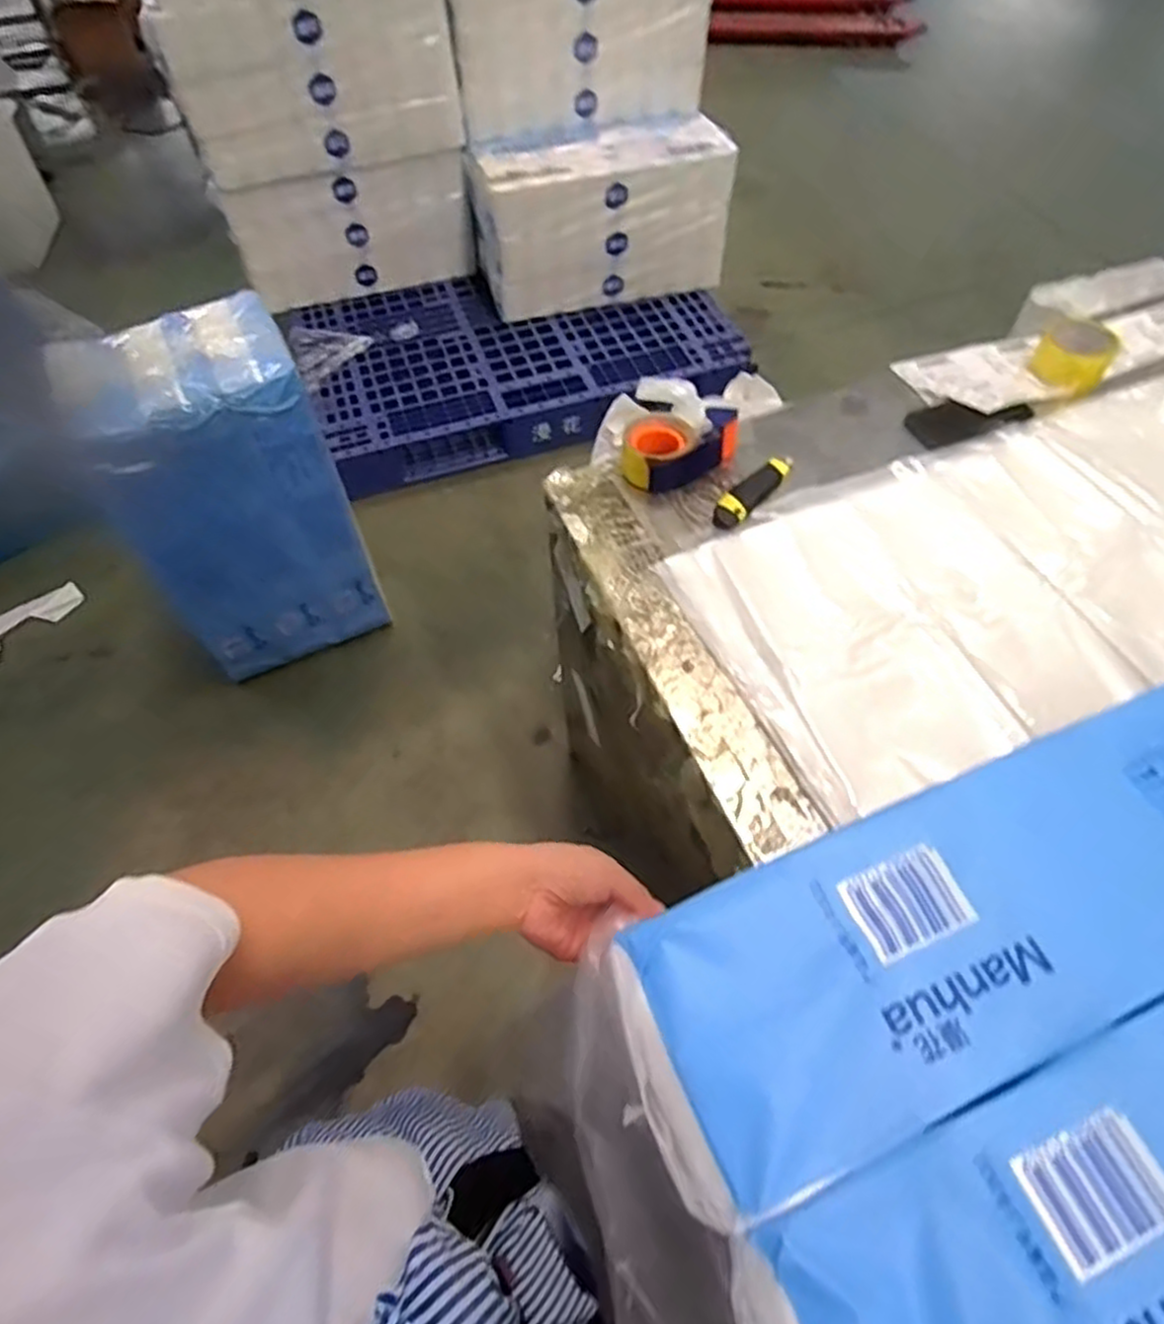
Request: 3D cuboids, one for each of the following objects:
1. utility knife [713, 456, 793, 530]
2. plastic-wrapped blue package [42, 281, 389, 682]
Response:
[{"bbox_3d":[0.220,-0.223,0.949,0.040,0.017,0.151,33,63,22],"label":"utility knife"},{"bbox_3d":[-0.720,-0.327,1.548,0.411,0.683,0.286,-26,59,-15],"label":"plastic-wrapped blue package"}]

